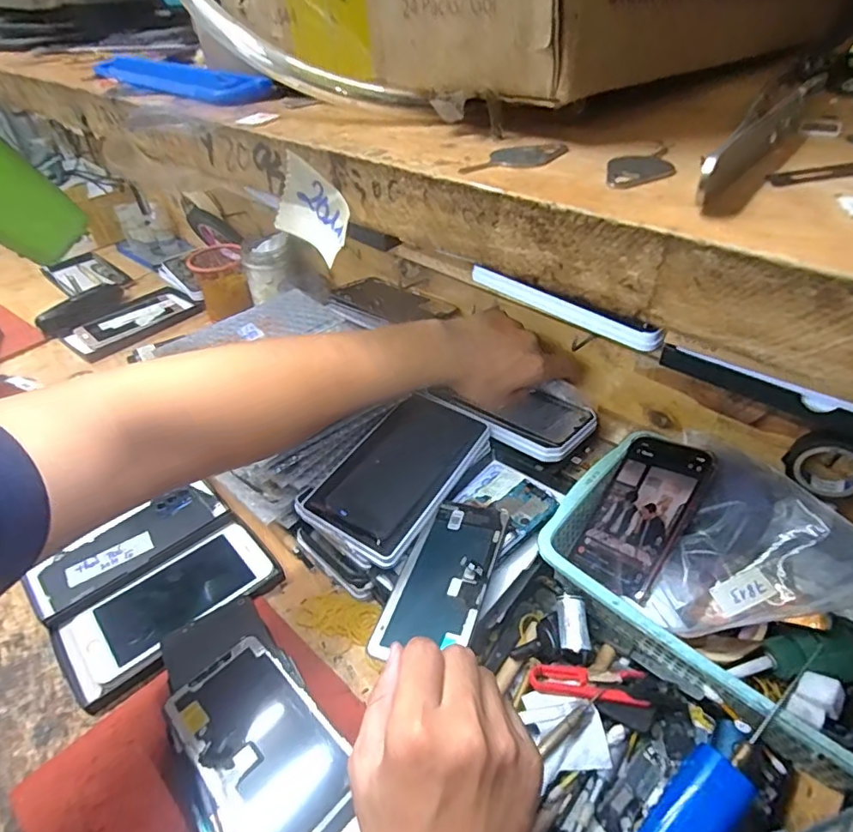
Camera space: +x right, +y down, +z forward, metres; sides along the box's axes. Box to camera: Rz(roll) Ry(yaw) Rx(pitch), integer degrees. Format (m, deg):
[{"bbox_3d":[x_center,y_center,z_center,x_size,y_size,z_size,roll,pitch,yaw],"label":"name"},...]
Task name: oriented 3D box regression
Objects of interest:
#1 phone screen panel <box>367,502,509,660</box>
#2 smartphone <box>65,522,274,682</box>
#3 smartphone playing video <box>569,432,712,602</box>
[{"bbox_3d":[0.013,0.129,0.430,0.074,0.010,0.143,4,42,23],"label":"phone screen panel"},{"bbox_3d":[-0.223,0.158,0.471,0.156,0.004,0.079,-32,49,-30],"label":"smartphone"},{"bbox_3d":[0.180,0.081,0.447,0.074,0.004,0.136,22,76,50],"label":"smartphone playing video"}]

